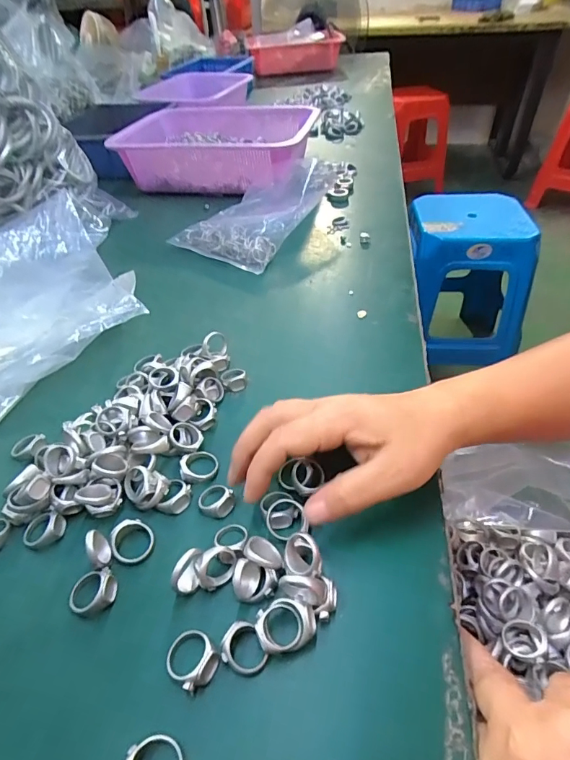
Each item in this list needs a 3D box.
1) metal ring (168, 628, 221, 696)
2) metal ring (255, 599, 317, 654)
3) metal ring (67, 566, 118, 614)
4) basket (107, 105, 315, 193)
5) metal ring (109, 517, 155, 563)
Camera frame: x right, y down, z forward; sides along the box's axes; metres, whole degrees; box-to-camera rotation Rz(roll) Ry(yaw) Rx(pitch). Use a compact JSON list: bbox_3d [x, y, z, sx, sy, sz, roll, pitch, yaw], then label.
[{"bbox_3d":[-0.047,0.139,0.220,0.026,0.008,0.022,28,51,30],"label":"metal ring"},{"bbox_3d":[0.001,0.127,0.225,0.029,0.016,0.024,-4,43,-1],"label":"metal ring"},{"bbox_3d":[-0.109,0.120,0.248,0.025,0.009,0.022,-7,43,-4],"label":"metal ring"},{"bbox_3d":[-0.105,-0.402,0.759,0.311,0.085,0.273,11,46,15],"label":"basket"},{"bbox_3d":[-0.095,0.098,0.270,0.024,0.008,0.027,-22,46,-19],"label":"metal ring"}]

